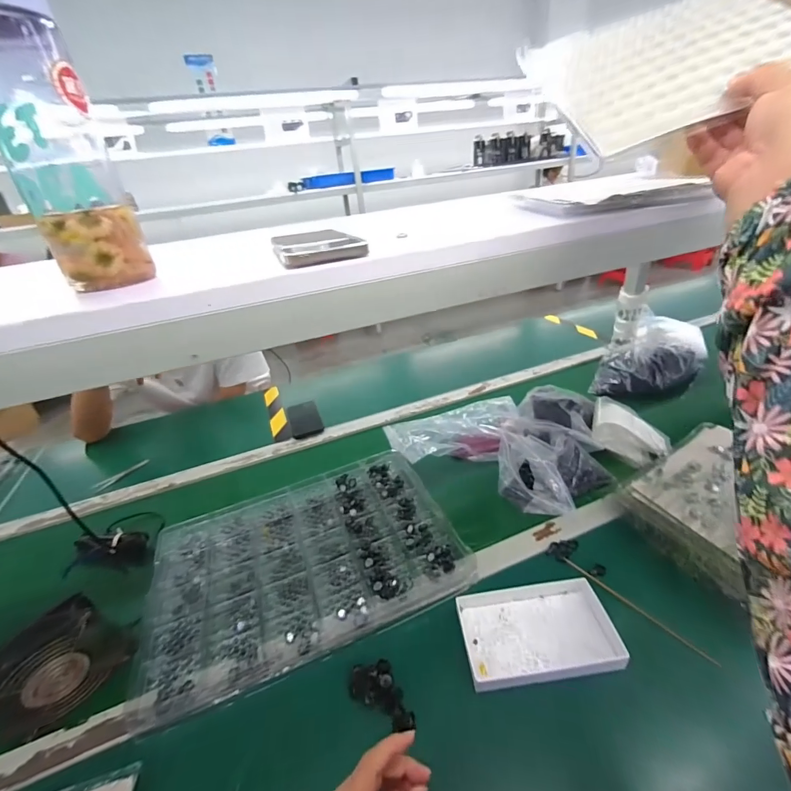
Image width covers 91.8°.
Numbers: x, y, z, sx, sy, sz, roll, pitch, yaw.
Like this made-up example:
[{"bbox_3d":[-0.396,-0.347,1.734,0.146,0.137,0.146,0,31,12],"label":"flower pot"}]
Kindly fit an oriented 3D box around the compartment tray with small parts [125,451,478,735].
[{"bbox_3d":[-0.141,0.242,0.604,0.438,0.029,0.310,-16,32,-15],"label":"compartment tray with small parts"}]

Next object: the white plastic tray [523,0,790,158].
[{"bbox_3d":[0.238,-0.296,0.337,0.194,0.009,0.183,-16,60,11],"label":"white plastic tray"}]

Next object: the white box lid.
[{"bbox_3d":[0.174,0.289,0.480,0.177,0.021,0.111,-8,31,-2],"label":"white box lid"}]

